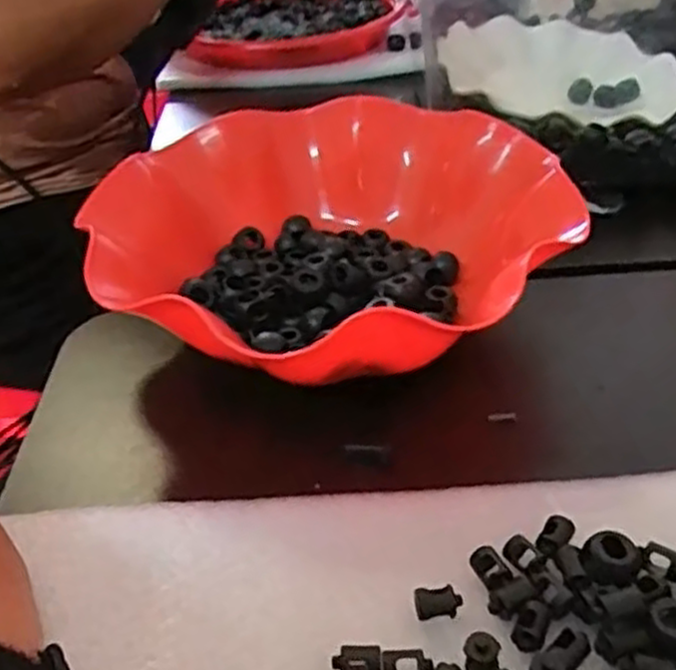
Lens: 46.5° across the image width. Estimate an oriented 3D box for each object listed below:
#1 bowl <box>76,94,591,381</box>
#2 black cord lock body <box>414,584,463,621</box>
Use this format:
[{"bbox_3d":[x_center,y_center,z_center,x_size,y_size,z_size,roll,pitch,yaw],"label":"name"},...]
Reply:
[{"bbox_3d":[-0.009,-0.049,0.388,0.213,0.064,0.216,-3,36,2],"label":"bowl"},{"bbox_3d":[0.032,0.086,0.252,0.014,0.005,0.009,-6,36,-1],"label":"black cord lock body"}]

